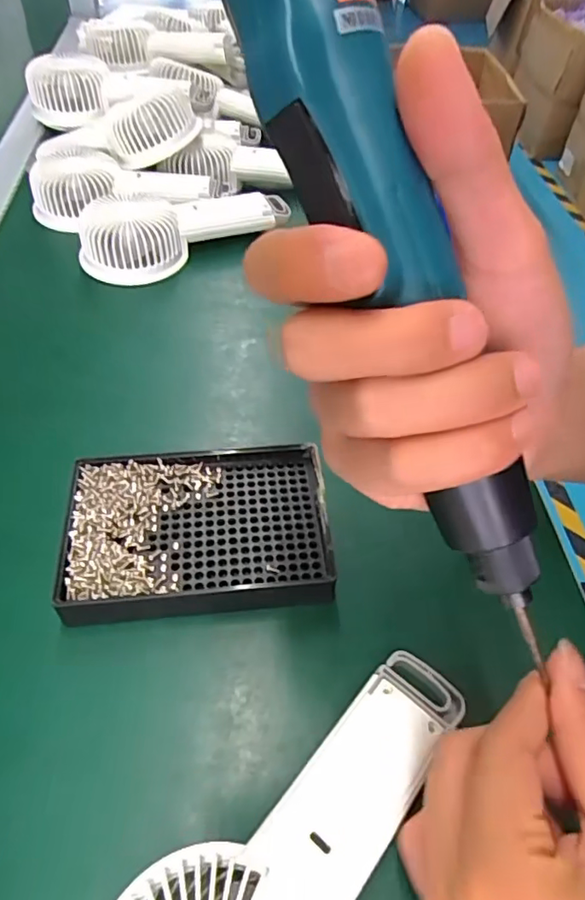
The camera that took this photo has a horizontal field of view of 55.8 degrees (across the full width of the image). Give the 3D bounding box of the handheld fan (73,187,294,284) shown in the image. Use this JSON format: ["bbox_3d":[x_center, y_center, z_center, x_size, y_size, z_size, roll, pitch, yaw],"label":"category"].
[{"bbox_3d":[-0.092,-0.195,0.479,0.185,0.043,0.079,-21,55,-16],"label":"handheld fan"}]

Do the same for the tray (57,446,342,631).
[{"bbox_3d":[-0.050,0.042,0.302,0.136,0.025,0.091,-4,52,-4],"label":"tray"}]

